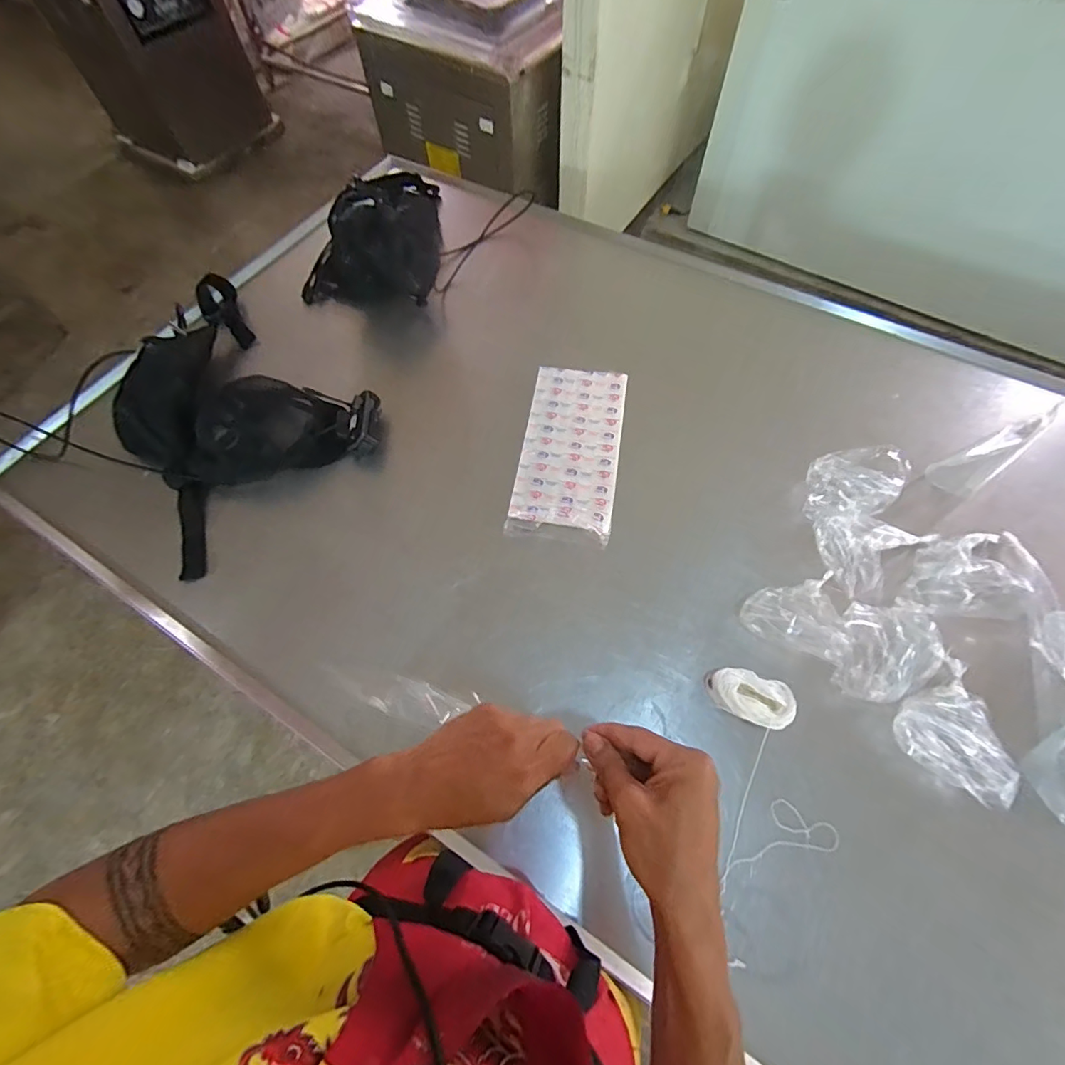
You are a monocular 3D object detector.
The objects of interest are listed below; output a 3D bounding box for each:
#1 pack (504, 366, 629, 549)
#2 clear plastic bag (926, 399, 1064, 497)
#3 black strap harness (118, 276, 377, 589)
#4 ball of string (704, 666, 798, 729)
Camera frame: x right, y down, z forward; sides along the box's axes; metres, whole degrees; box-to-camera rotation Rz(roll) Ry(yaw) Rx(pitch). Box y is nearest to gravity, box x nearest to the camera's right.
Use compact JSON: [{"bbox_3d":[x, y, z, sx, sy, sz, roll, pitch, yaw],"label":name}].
[{"bbox_3d":[0.064,-0.142,0.776,0.154,0.019,0.337,8,63,6],"label":"pack"},{"bbox_3d":[0.750,-0.142,0.750,0.307,0.035,0.067,-28,67,-11],"label":"clear plastic bag"},{"bbox_3d":[-0.549,-0.246,0.806,0.376,0.080,0.544,-41,70,-16],"label":"black strap harness"},{"bbox_3d":[0.265,0.204,0.589,0.100,0.052,0.059,19,66,11],"label":"ball of string"}]

